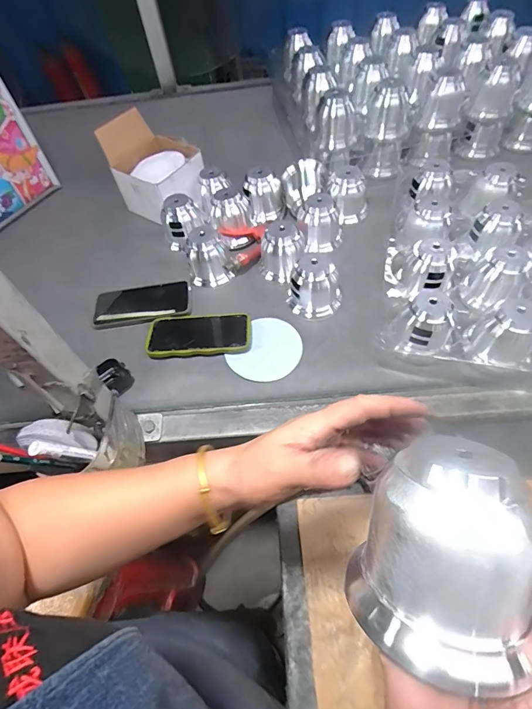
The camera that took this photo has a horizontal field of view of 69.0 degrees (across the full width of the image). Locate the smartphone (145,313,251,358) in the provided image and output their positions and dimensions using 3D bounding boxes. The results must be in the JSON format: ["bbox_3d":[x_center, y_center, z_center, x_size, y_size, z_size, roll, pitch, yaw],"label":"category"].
[{"bbox_3d":[-0.106,-0.031,0.613,0.161,0.016,0.077,-3,55,4],"label":"smartphone"}]

